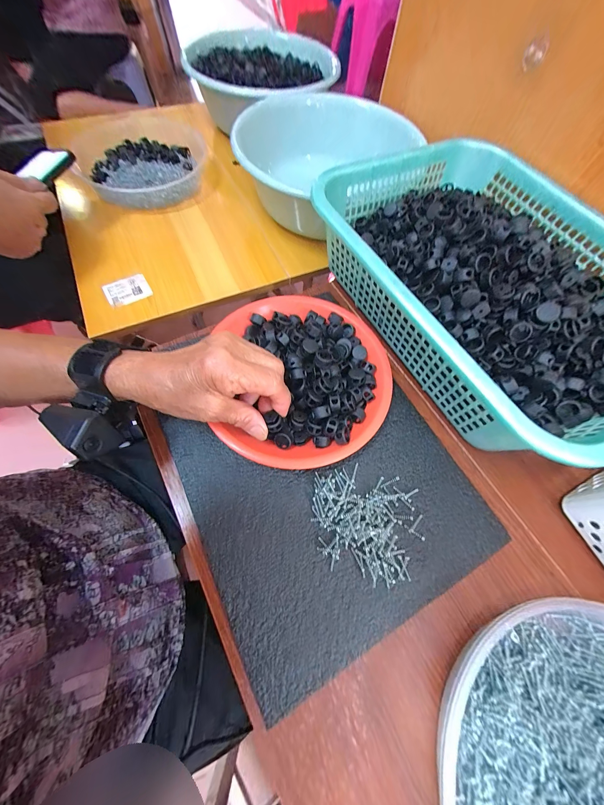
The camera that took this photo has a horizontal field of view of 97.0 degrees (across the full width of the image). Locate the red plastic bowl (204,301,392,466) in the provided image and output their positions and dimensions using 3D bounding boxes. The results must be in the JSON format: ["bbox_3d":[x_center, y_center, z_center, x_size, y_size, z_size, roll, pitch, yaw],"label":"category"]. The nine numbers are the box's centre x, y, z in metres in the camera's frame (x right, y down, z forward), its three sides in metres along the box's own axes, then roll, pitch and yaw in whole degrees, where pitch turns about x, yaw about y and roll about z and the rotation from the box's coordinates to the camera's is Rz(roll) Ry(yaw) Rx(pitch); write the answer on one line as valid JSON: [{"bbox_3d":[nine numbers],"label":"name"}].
[{"bbox_3d":[0.003,-0.029,0.275,0.175,0.043,0.191,1,67,-2],"label":"red plastic bowl"}]

